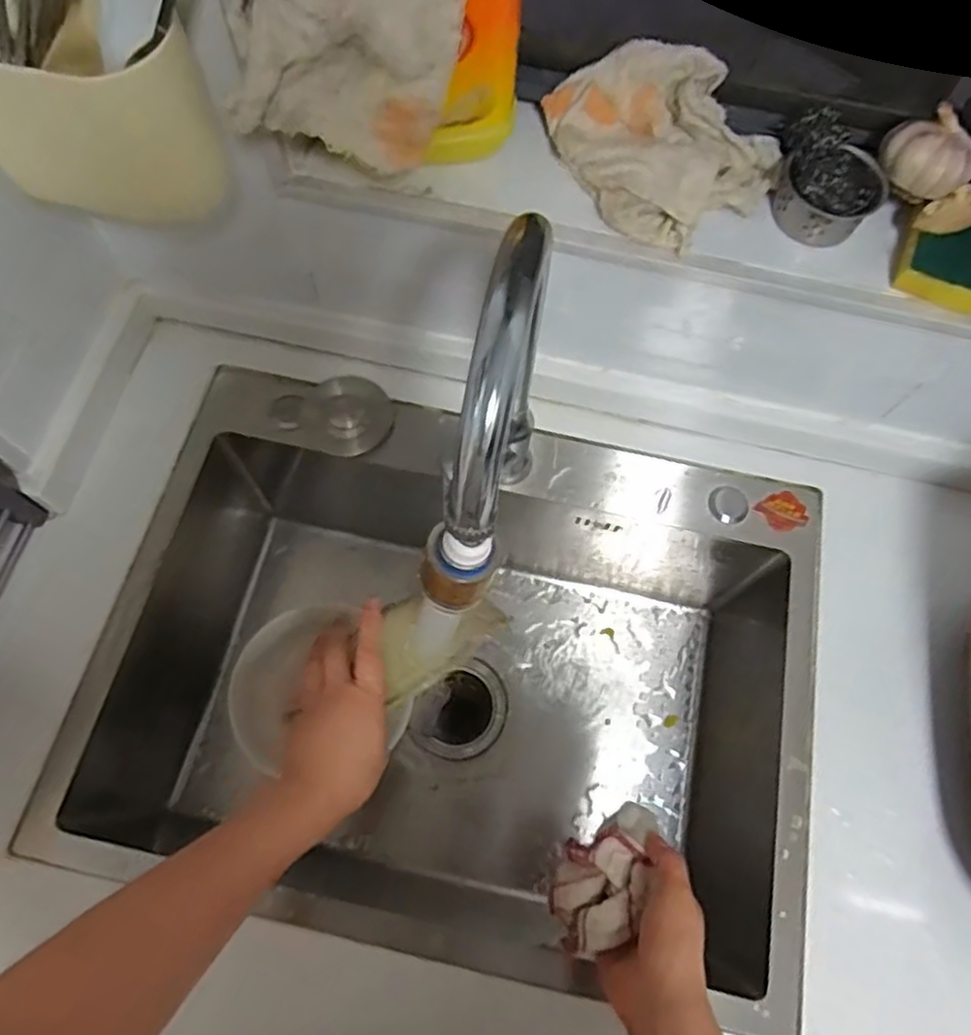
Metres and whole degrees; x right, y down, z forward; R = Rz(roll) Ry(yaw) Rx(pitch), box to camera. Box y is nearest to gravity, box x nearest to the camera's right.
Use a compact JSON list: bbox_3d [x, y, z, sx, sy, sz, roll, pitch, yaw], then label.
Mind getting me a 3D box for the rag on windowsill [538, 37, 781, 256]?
[{"bbox_3d":[0.123,-0.271,0.503,0.176,0.060,0.116,23,70,6],"label":"rag on windowsill"}]

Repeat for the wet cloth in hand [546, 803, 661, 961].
[{"bbox_3d":[0.081,0.248,0.487,0.054,0.042,0.103,25,70,7],"label":"wet cloth in hand"}]

